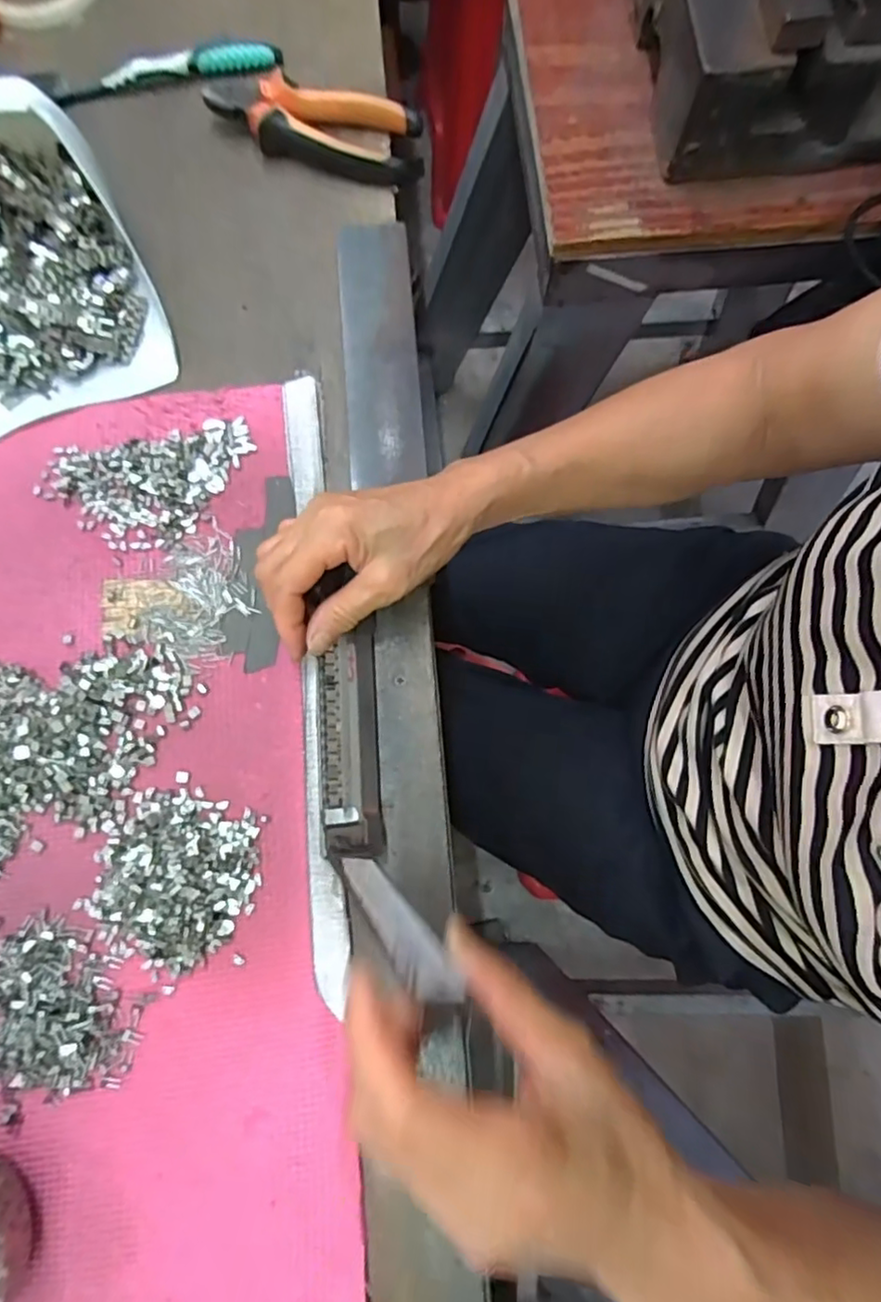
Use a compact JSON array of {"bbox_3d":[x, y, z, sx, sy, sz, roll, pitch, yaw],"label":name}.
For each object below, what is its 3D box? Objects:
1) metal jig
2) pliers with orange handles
[{"bbox_3d":[-0.051,0.049,0.356,0.034,0.027,0.128,-2,76,-2],"label":"metal jig"},{"bbox_3d":[-0.093,-0.380,0.449,0.165,0.029,0.054,19,79,2],"label":"pliers with orange handles"}]

